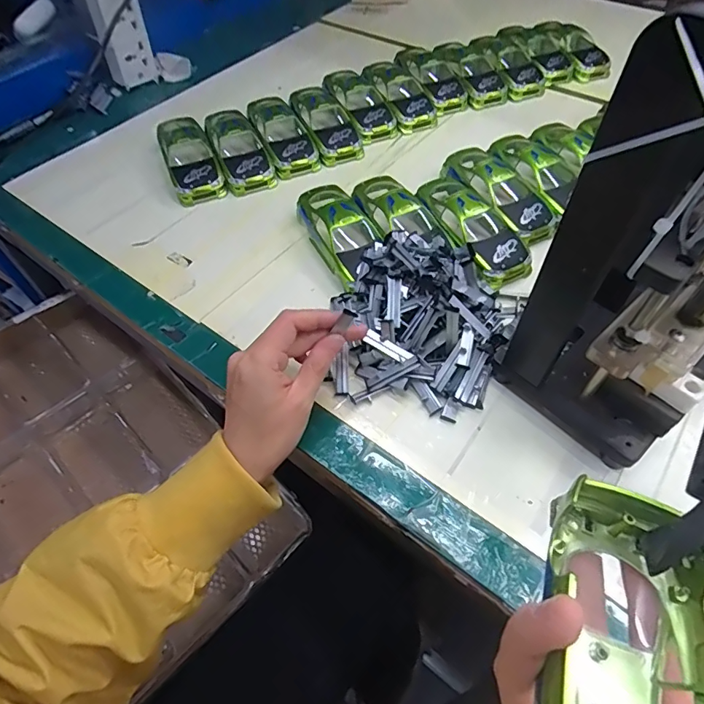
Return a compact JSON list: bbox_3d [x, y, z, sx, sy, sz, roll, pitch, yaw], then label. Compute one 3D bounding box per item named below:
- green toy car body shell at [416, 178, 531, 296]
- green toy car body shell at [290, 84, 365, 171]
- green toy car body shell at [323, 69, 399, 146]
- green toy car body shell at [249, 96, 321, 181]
[{"bbox_3d":[0.107,-0.113,0.416,0.051,0.029,0.135,-22,57,-13],"label":"green toy car body shell"},{"bbox_3d":[-0.031,-0.259,0.531,0.053,0.032,0.127,-18,57,-10],"label":"green toy car body shell"},{"bbox_3d":[0.011,-0.288,0.551,0.055,0.031,0.127,-17,56,-9],"label":"green toy car body shell"},{"bbox_3d":[-0.076,-0.238,0.515,0.052,0.030,0.115,-22,70,-13],"label":"green toy car body shell"}]

